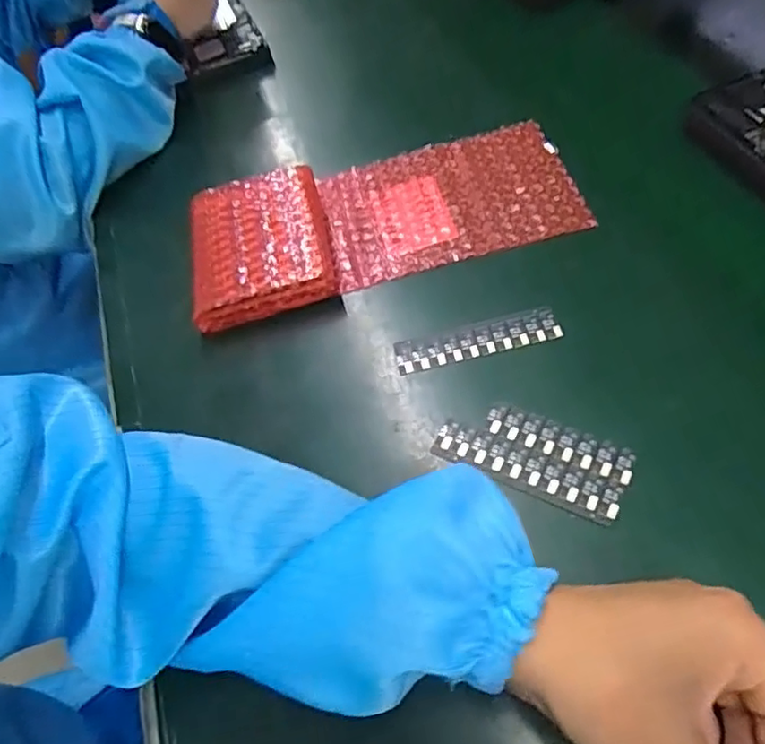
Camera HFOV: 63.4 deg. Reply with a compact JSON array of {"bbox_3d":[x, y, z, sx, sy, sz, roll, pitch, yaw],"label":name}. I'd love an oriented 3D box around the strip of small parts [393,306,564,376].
[{"bbox_3d":[0.057,-0.020,0.373,0.097,0.008,0.023,-12,54,1],"label":"strip of small parts"}]

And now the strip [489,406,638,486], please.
[{"bbox_3d":[0.094,0.037,0.329,0.076,0.004,0.021,20,66,23],"label":"strip"}]

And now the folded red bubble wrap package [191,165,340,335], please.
[{"bbox_3d":[-0.085,-0.089,0.440,0.095,0.031,0.121,-12,54,1],"label":"folded red bubble wrap package"}]

